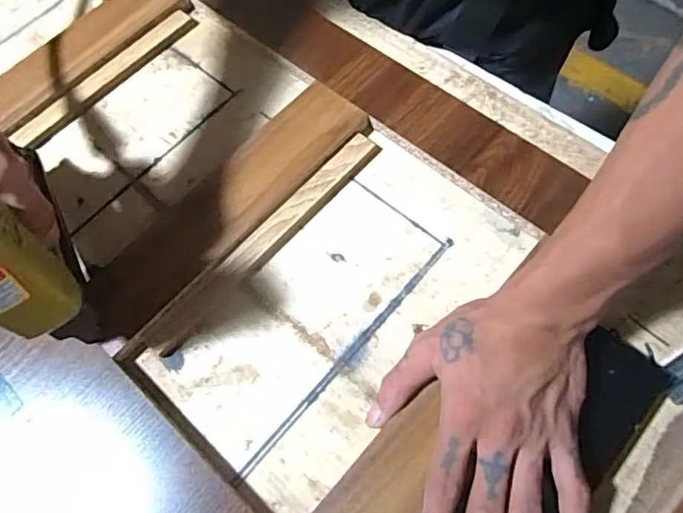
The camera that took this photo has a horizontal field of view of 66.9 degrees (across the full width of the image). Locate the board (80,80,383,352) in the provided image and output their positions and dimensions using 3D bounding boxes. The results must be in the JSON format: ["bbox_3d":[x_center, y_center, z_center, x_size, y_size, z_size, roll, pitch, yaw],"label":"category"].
[{"bbox_3d":[-0.081,-0.035,0.401,0.083,0.026,0.253,40,73,20],"label":"board"}]

